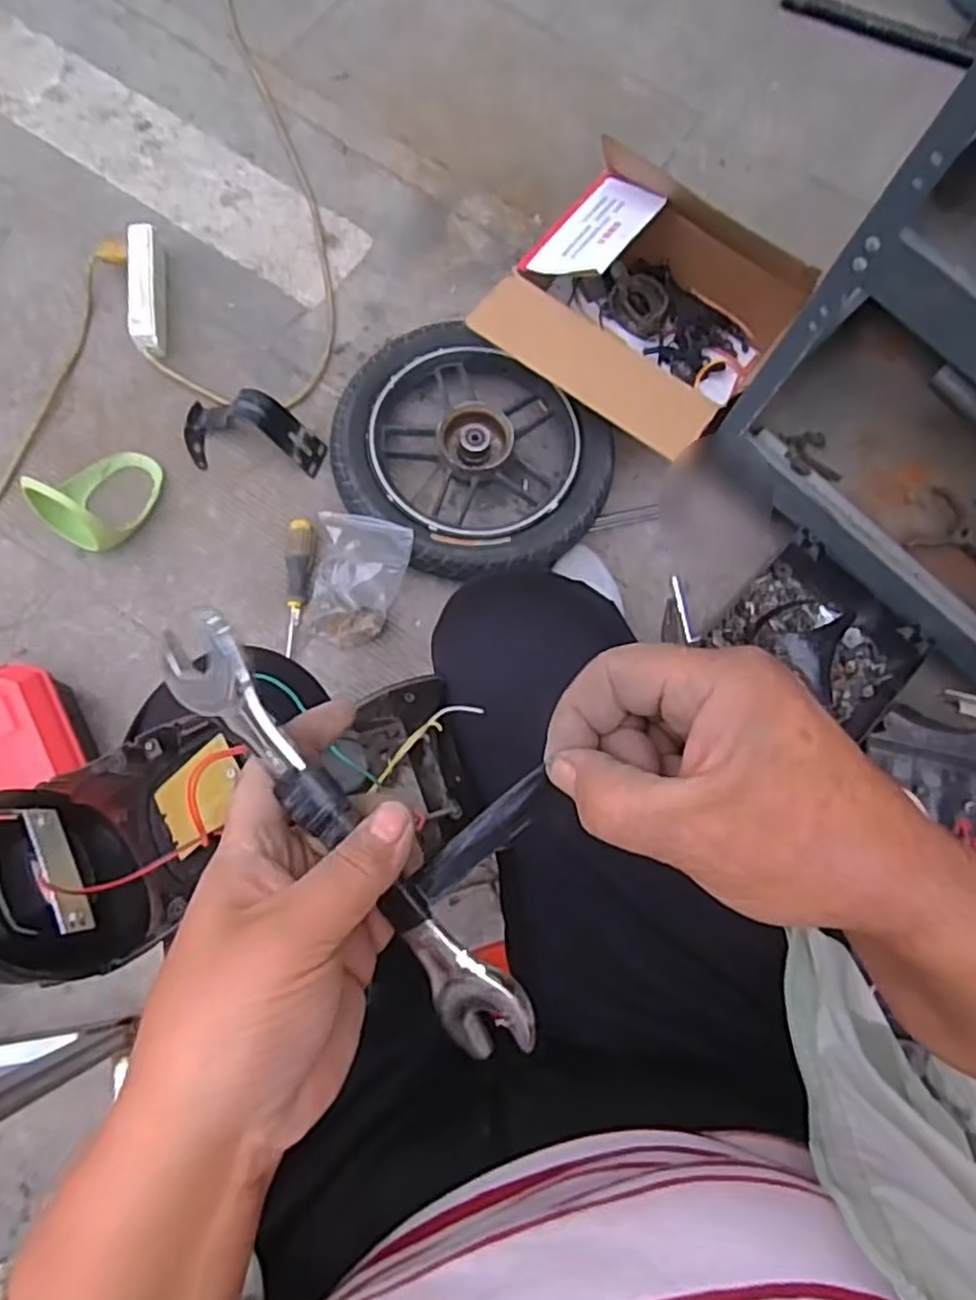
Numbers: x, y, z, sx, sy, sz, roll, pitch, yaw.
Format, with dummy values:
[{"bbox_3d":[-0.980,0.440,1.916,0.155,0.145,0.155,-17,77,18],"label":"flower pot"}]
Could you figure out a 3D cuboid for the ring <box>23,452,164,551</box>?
[{"bbox_3d":[-0.493,-0.204,0.895,0.104,0.110,0.148,27,76,3],"label":"ring"}]

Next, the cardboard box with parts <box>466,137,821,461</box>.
[{"bbox_3d":[0.193,-0.423,0.959,0.325,0.199,0.322,37,78,7],"label":"cardboard box with parts"}]

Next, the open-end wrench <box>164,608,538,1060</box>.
[{"bbox_3d":[-0.055,0.069,0.270,0.196,0.008,0.038,49,118,5],"label":"open-end wrench"}]

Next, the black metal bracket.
[{"bbox_3d":[-0.316,-0.280,0.933,0.190,0.088,0.084,16,76,2],"label":"black metal bracket"}]

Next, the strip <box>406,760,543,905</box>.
[{"bbox_3d":[-0.002,0.068,0.260,0.016,0.004,0.066,45,106,7],"label":"strip"}]

